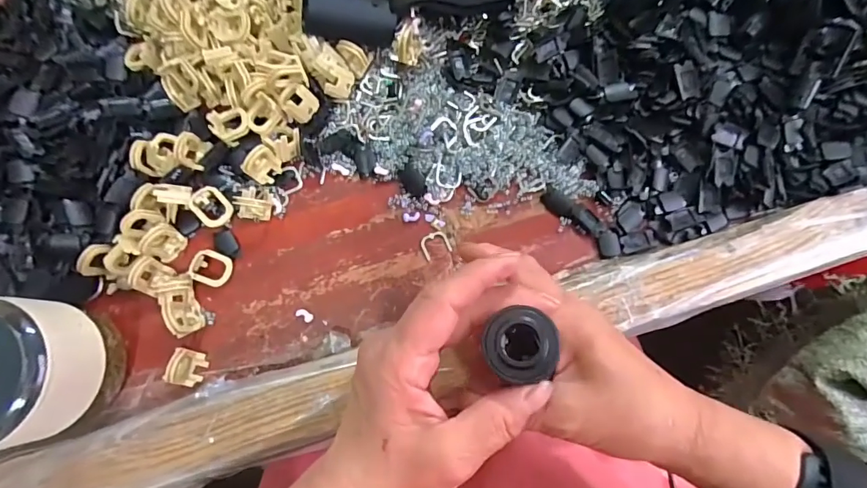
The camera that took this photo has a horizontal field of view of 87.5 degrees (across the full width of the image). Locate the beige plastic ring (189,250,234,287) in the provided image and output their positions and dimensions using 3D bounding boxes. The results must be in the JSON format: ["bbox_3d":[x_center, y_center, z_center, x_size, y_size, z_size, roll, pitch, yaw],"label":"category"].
[{"bbox_3d":[-0.146,0.016,0.299,0.025,0.007,0.022,26,78,-23],"label":"beige plastic ring"}]

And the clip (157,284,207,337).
[{"bbox_3d":[-0.163,0.042,0.289,0.018,0.020,0.032,-26,81,-3],"label":"clip"}]

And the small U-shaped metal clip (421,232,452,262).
[{"bbox_3d":[0.001,0.000,0.308,0.018,0.004,0.017,-26,81,-3],"label":"small U-shaped metal clip"}]

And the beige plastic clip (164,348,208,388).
[{"bbox_3d":[-0.156,0.078,0.285,0.011,0.023,0.022,-10,67,39],"label":"beige plastic clip"}]

